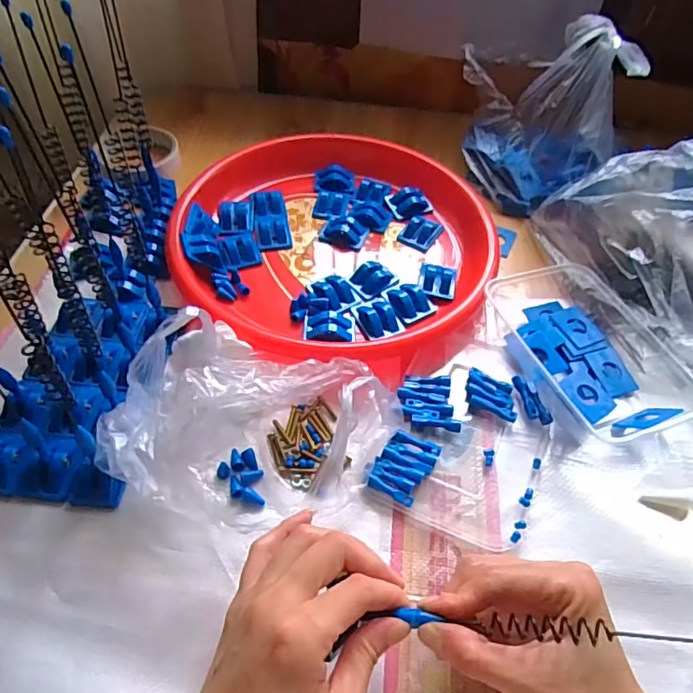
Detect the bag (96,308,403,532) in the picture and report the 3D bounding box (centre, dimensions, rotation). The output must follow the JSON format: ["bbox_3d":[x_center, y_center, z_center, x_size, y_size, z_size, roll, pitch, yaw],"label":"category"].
[{"bbox_3d":[-0.063,0.050,0.369,0.185,0.066,0.132,12,52,6],"label":"bag"}]

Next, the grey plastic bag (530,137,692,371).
[{"bbox_3d":[0.295,-0.094,0.456,0.133,0.130,0.232,-18,55,-17],"label":"grey plastic bag"}]

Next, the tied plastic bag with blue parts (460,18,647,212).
[{"bbox_3d":[0.190,-0.237,0.547,0.173,0.150,0.110,20,54,12],"label":"tied plastic bag with blue parts"}]

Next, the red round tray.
[{"bbox_3d":[-0.014,-0.105,0.506,0.280,0.031,0.278,2,52,-2],"label":"red round tray"}]

